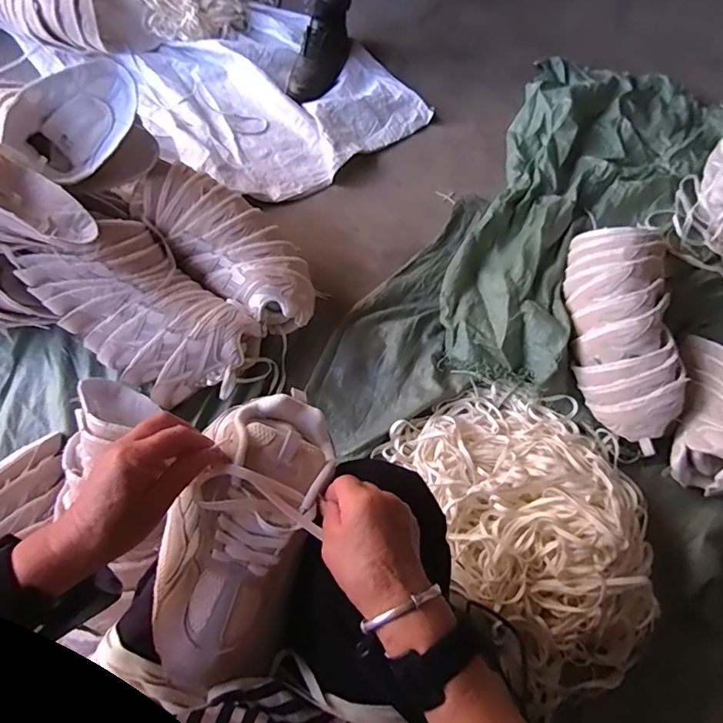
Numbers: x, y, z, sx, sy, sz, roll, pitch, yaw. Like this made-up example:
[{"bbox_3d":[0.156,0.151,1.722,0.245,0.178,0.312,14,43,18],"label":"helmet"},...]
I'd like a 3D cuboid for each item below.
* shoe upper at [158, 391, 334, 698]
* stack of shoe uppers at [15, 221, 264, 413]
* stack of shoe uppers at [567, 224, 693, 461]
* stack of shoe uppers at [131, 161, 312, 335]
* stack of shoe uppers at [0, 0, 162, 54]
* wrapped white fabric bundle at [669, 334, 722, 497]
[{"bbox_3d":[-0.107,0.146,0.435,0.118,0.079,0.244,15,73,6],"label":"shoe upper"},{"bbox_3d":[-0.374,-0.086,0.850,0.344,0.161,0.212,37,71,14],"label":"stack of shoe uppers"},{"bbox_3d":[0.481,-0.062,0.891,0.175,0.117,0.422,2,67,0],"label":"stack of shoe uppers"},{"bbox_3d":[-0.235,-0.209,0.901,0.379,0.114,0.155,41,72,2],"label":"stack of shoe uppers"},{"bbox_3d":[-0.753,-0.876,1.219,0.433,0.140,0.181,15,67,5],"label":"stack of shoe uppers"},{"bbox_3d":[0.637,0.095,0.849,0.142,0.118,0.276,20,68,8],"label":"wrapped white fabric bundle"}]

